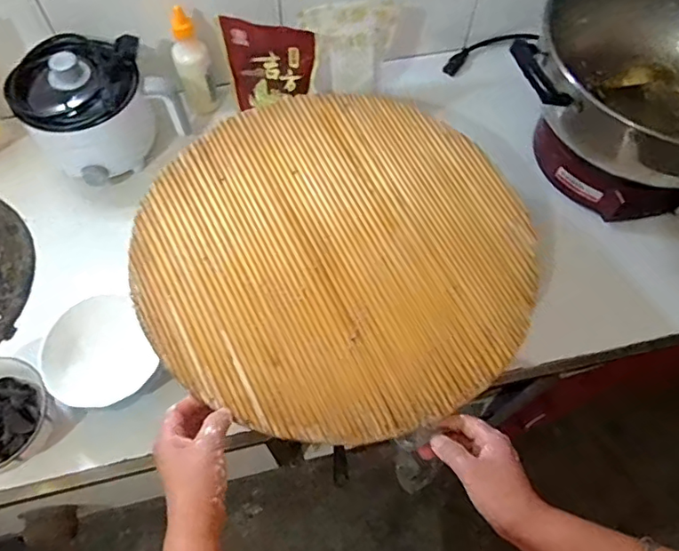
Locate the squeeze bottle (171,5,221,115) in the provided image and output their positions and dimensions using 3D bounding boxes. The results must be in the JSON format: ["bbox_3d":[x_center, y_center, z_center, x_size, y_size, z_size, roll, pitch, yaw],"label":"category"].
[{"bbox_3d":[-0.223,-0.324,0.823,0.060,0.162,0.056,-9,64,-6],"label":"squeeze bottle"}]

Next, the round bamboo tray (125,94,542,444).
[{"bbox_3d":[-0.009,-0.038,0.611,0.419,0.019,0.427,1,63,-1],"label":"round bamboo tray"}]

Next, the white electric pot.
[{"bbox_3d":[-0.352,-0.250,0.780,0.196,0.153,0.158,-38,70,-18],"label":"white electric pot"}]

